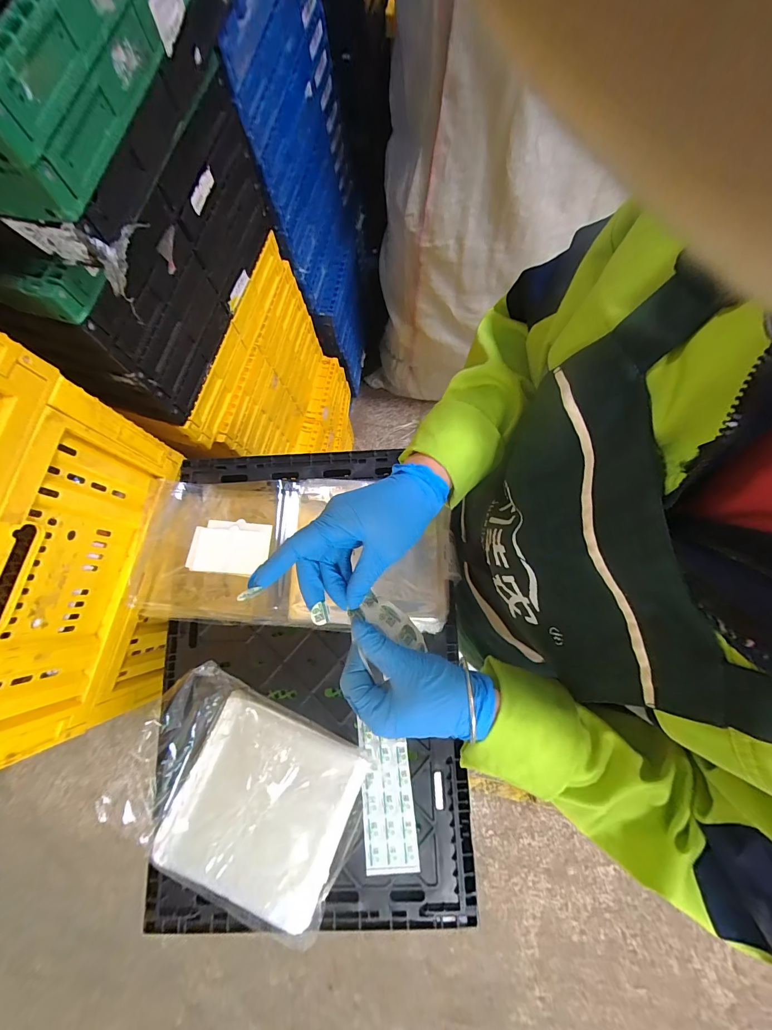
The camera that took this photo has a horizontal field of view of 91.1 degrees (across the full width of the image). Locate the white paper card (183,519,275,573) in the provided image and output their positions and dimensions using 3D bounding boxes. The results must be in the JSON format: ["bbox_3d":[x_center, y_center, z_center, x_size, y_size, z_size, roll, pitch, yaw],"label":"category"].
[{"bbox_3d":[-0.223,0.045,0.540,0.116,0.004,0.073,2,77,8],"label":"white paper card"}]

